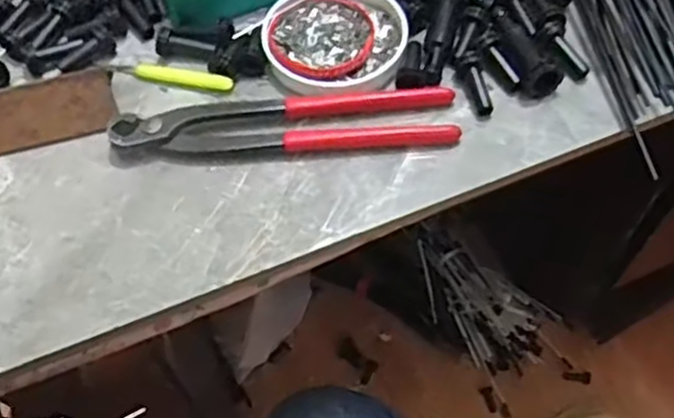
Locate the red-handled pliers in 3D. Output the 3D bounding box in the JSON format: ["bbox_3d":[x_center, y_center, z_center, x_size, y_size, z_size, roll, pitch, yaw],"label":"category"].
[{"bbox_3d":[-0.029,-0.051,0.415,0.194,0.013,0.037,-5,59,0],"label":"red-handled pliers"}]

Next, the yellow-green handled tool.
[{"bbox_3d":[-0.108,-0.084,0.442,0.092,0.008,0.009,12,60,10],"label":"yellow-green handled tool"}]

